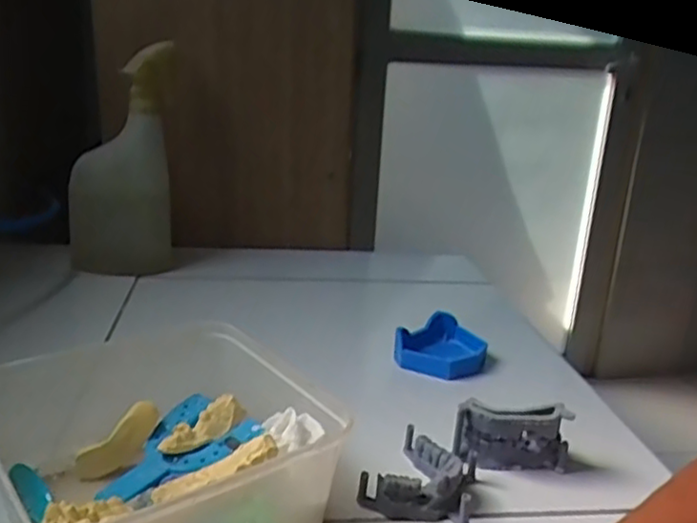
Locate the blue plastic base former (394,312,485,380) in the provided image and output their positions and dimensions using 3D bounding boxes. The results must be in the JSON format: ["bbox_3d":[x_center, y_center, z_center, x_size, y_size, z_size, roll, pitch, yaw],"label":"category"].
[{"bbox_3d":[0.082,0.074,0.592,0.074,0.029,0.078,8,18,14],"label":"blue plastic base former"}]

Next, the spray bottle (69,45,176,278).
[{"bbox_3d":[-0.247,-0.108,0.735,0.107,0.237,0.077,-3,18,-20],"label":"spray bottle"}]

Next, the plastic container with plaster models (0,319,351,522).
[{"bbox_3d":[-0.102,0.105,0.364,0.157,0.059,0.153,-11,22,-37],"label":"plastic container with plaster models"}]

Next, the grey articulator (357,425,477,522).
[{"bbox_3d":[0.048,0.129,0.417,0.062,0.026,0.071,9,18,18],"label":"grey articulator"}]

